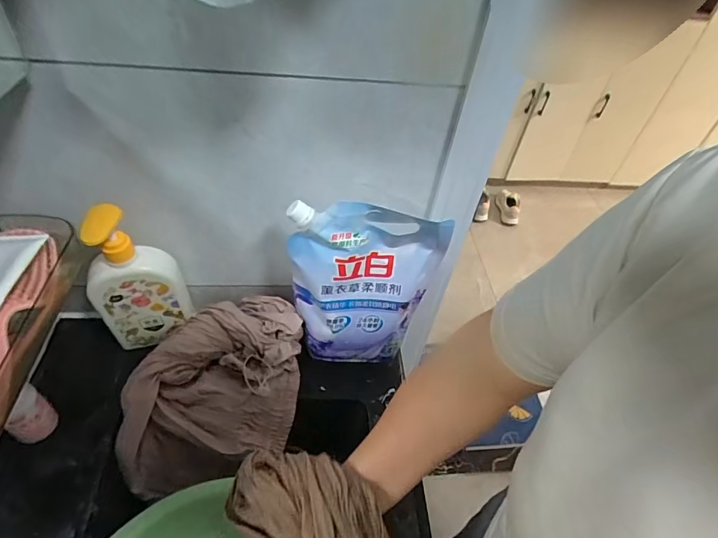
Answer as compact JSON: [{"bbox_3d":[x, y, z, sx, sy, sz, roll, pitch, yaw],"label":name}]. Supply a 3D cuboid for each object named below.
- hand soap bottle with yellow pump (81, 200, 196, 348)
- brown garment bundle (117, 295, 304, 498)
[{"bbox_3d":[-0.272,0.018,0.532,0.104,0.223,0.047,-21,52,-25],"label":"hand soap bottle with yellow pump"},{"bbox_3d":[-0.186,0.162,0.574,0.204,0.156,0.211,4,46,-3],"label":"brown garment bundle"}]

